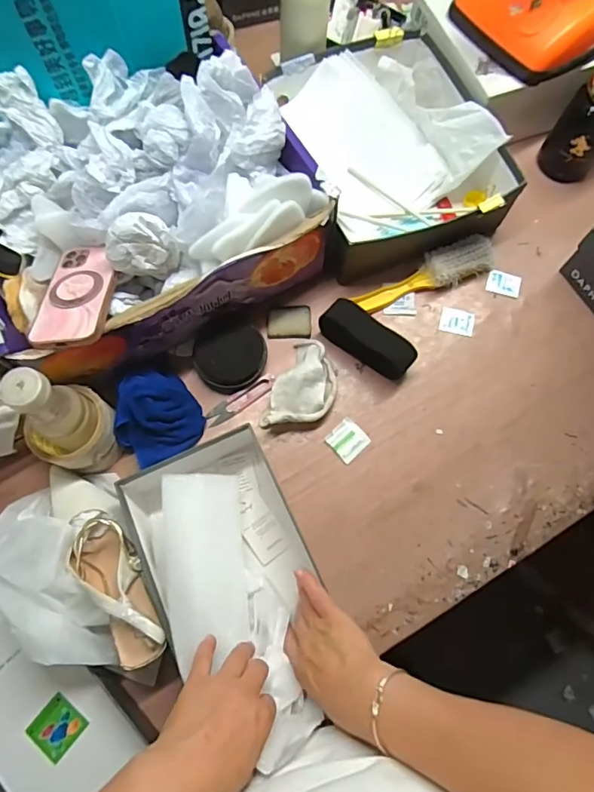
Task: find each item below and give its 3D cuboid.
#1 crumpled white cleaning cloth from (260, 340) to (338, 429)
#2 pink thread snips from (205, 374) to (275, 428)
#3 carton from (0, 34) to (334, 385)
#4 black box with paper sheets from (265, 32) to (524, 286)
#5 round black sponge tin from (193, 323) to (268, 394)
[{"bbox_3d":[0.011,-0.011,0.628,0.075,0.046,0.125,23,73,6],"label":"crumpled white cleaning cloth"},{"bbox_3d":[-0.071,0.005,0.646,0.100,0.011,0.022,-32,76,-10],"label":"pink thread snips"},{"bbox_3d":[-0.196,-0.227,0.591,0.377,0.180,0.296,-30,75,-10],"label":"carton"},{"bbox_3d":[0.125,-0.340,0.703,0.266,0.103,0.322,-18,74,-7],"label":"black box with paper sheets"},{"bbox_3d":[-0.084,-0.051,0.639,0.092,0.023,0.086,0,72,-1],"label":"round black sponge tin"}]

